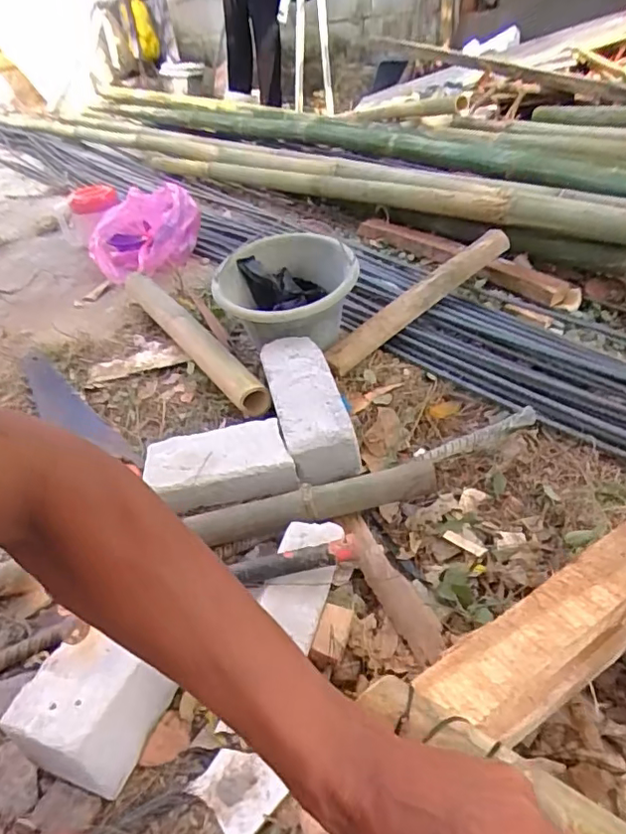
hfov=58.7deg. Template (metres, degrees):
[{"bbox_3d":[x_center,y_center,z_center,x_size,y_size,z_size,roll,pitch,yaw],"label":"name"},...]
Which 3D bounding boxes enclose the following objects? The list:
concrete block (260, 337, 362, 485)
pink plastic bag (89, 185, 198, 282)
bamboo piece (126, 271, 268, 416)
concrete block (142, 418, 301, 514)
[{"bbox_3d":[-0.015,-0.029,0.878,0.103,0.082,0.279,-14,52,-8],"label":"concrete block"},{"bbox_3d":[-0.430,-0.468,1.426,0.281,0.150,0.217,-20,38,-16],"label":"pink plastic bag"},{"bbox_3d":[-0.254,-0.167,1.111,0.060,0.064,0.624,-26,40,-22],"label":"bamboo piece"},{"bbox_3d":[-0.135,0.073,0.808,0.211,0.063,0.129,-10,39,-3],"label":"concrete block"}]

